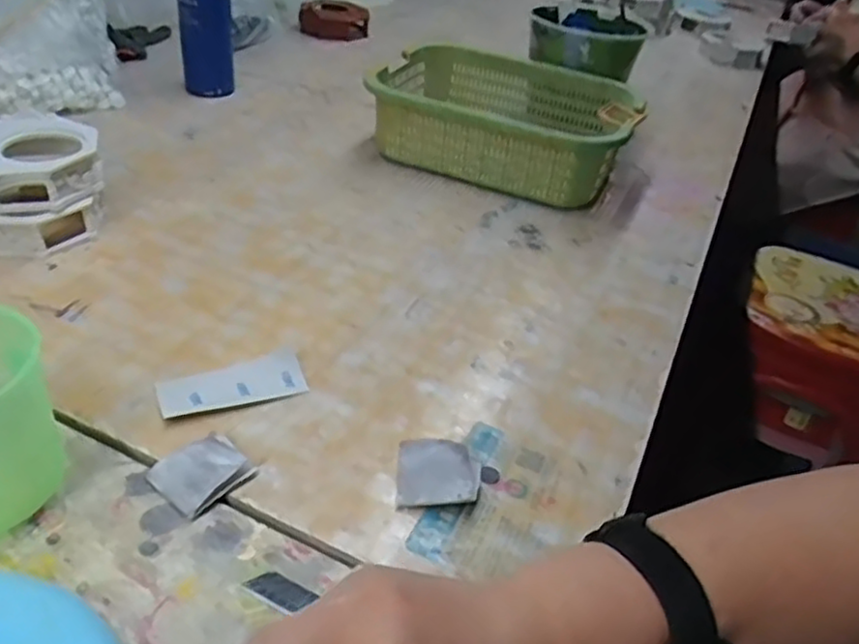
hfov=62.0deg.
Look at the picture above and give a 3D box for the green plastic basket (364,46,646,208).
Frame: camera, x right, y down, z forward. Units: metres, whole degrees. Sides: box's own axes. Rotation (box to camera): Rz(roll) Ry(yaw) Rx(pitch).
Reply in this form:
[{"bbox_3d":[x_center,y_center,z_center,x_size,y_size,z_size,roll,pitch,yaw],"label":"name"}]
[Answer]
[{"bbox_3d":[0.089,-0.237,0.846,0.282,0.092,0.230,17,38,13],"label":"green plastic basket"}]

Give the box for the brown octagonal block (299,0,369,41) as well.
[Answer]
[{"bbox_3d":[-0.163,-0.526,1.232,0.116,0.041,0.125,2,37,-7],"label":"brown octagonal block"}]

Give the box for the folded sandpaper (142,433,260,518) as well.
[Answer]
[{"bbox_3d":[-0.137,0.090,0.434,0.045,0.010,0.051,33,44,30],"label":"folded sandpaper"}]

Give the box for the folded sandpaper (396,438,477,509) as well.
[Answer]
[{"bbox_3d":[0.006,0.095,0.450,0.050,0.015,0.050,5,37,-3],"label":"folded sandpaper"}]

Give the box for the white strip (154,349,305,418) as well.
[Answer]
[{"bbox_3d":[-0.138,0.044,0.502,0.097,0.004,0.045,-13,41,-24],"label":"white strip"}]

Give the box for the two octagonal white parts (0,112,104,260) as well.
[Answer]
[{"bbox_3d":[-0.348,-0.120,0.618,0.125,0.082,0.115,-14,42,-26],"label":"two octagonal white parts"}]

